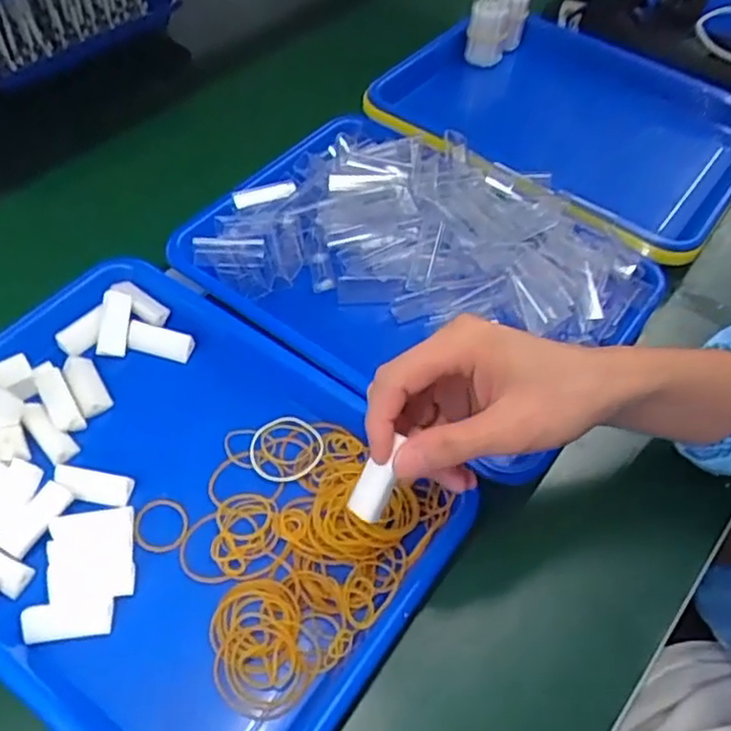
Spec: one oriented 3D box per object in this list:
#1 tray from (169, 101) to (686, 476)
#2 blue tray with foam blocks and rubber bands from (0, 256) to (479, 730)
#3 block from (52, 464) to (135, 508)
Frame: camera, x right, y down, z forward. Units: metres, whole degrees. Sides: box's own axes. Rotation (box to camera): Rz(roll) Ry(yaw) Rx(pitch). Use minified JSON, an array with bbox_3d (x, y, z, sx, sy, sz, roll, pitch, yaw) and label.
[{"bbox_3d":[0.040,-0.082,0.520,0.318,0.060,0.243,34,58,20],"label":"tray"},{"bbox_3d":[-0.124,0.077,0.413,0.324,0.045,0.246,30,57,18],"label":"blue tray with foam blocks and rubber bands"},{"bbox_3d":[-0.168,0.073,0.418,0.046,0.015,0.019,9,53,3],"label":"block"}]

